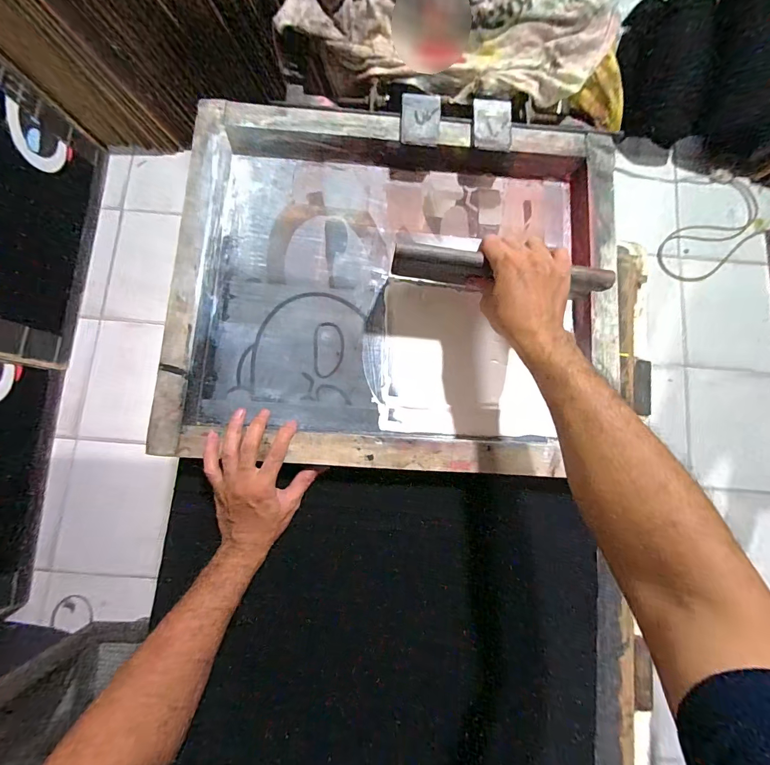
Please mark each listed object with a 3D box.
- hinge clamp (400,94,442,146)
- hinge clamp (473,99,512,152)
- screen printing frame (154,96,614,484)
[{"bbox_3d":[0.049,-0.359,0.515,0.052,0.012,0.083,4,81,-1],"label":"hinge clamp"},{"bbox_3d":[0.147,-0.353,0.519,0.050,0.010,0.074,2,81,-1],"label":"hinge clamp"},{"bbox_3d":[0.021,-0.128,0.509,0.576,0.053,0.478,-1,81,-1],"label":"screen printing frame"}]

